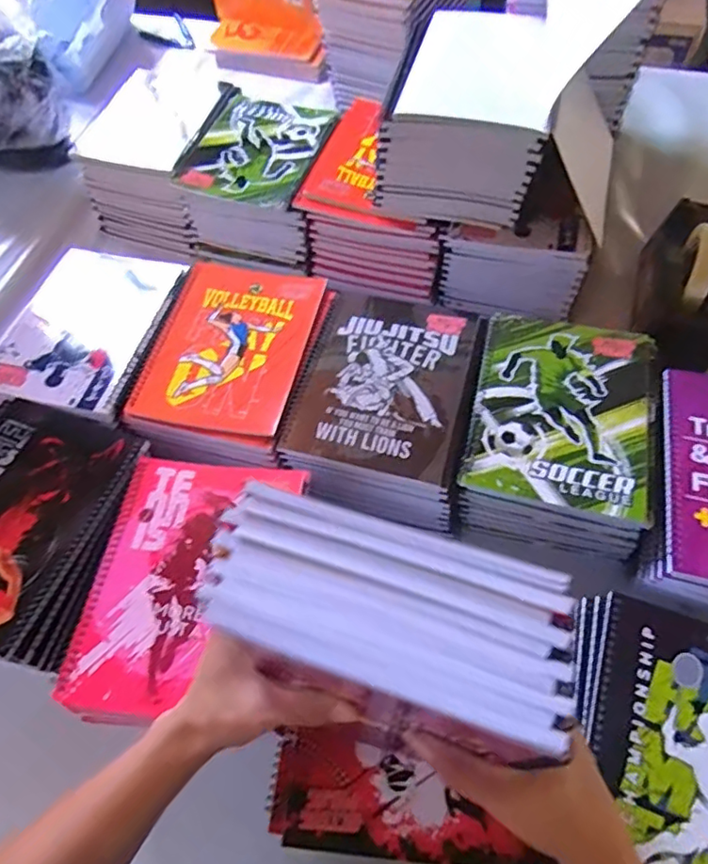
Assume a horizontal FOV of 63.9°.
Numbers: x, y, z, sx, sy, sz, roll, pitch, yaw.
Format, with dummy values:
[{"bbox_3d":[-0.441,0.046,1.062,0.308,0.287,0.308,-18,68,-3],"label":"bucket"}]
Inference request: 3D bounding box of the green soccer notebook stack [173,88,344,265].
[{"bbox_3d":[-0.126,-0.340,0.752,0.173,0.089,0.210,7,61,8],"label":"green soccer notebook stack"}]

